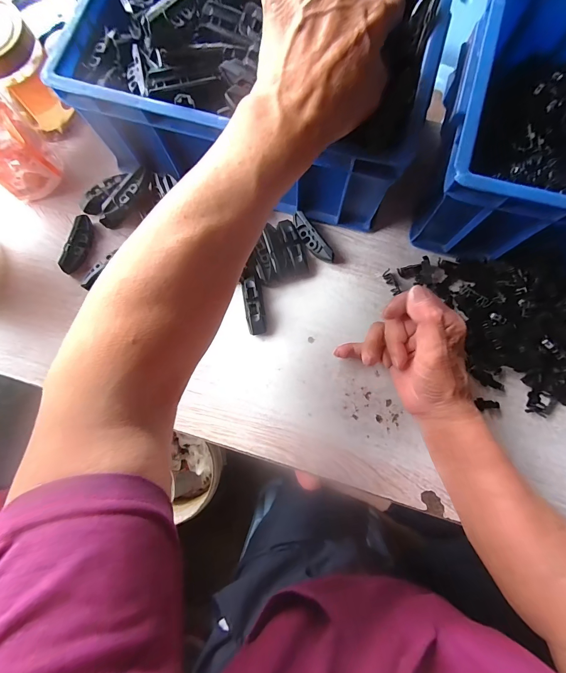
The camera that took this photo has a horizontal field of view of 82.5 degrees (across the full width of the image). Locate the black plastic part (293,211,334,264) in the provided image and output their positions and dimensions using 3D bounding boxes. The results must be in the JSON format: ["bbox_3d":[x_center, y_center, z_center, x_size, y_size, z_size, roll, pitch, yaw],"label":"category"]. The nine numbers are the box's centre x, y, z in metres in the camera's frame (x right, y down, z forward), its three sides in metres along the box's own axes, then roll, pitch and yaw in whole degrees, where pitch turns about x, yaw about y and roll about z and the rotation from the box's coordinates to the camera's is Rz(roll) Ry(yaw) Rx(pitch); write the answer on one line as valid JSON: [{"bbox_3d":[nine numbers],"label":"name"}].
[{"bbox_3d":[0.033,-0.113,0.376,0.019,0.022,0.069,-34,80,-5],"label":"black plastic part"}]

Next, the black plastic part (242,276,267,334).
[{"bbox_3d":[-0.033,-0.034,0.366,0.021,0.020,0.062,-9,79,0],"label":"black plastic part"}]

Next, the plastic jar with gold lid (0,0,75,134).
[{"bbox_3d":[-0.292,-0.293,0.364,0.071,0.098,0.077,0,79,1],"label":"plastic jar with gold lid"}]

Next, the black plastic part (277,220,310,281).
[{"bbox_3d":[0.010,-0.104,0.377,0.026,0.020,0.072,-16,79,-2],"label":"black plastic part"}]

